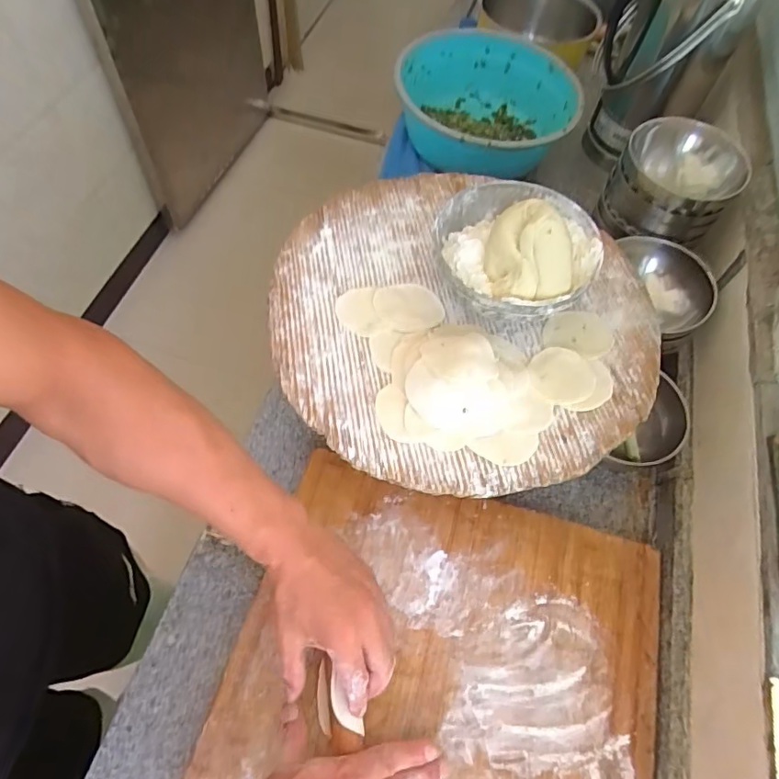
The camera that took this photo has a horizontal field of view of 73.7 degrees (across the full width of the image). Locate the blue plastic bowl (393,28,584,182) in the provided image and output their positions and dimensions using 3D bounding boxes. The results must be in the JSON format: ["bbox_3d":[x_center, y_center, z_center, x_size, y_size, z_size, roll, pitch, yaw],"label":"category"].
[{"bbox_3d":[0.154,-0.458,0.852,0.273,0.124,0.282,-1,61,1],"label":"blue plastic bowl"}]

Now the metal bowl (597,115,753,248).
[{"bbox_3d":[0.358,-0.259,0.666,0.139,0.096,0.134,2,61,-4],"label":"metal bowl"}]

